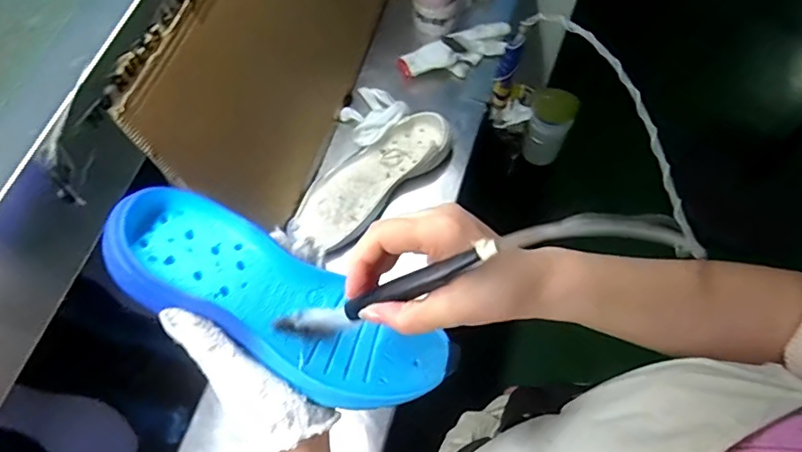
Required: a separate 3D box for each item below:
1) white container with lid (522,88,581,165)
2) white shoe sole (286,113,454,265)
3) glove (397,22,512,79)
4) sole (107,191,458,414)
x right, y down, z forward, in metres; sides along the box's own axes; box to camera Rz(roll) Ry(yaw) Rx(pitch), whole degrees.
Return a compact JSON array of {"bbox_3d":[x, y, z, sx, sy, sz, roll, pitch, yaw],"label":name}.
[{"bbox_3d":[0.248,-0.170,0.911,0.078,0.135,0.063,21,64,13],"label":"white container with lid"},{"bbox_3d":[-0.051,-0.067,0.750,0.277,0.052,0.100,-41,68,-18],"label":"white shoe sole"},{"bbox_3d":[0.090,-0.283,0.855,0.187,0.031,0.077,-20,63,-9],"label":"glove"},{"bbox_3d":[-0.081,0.056,0.370,0.243,0.032,0.080,31,67,-9],"label":"sole"}]

